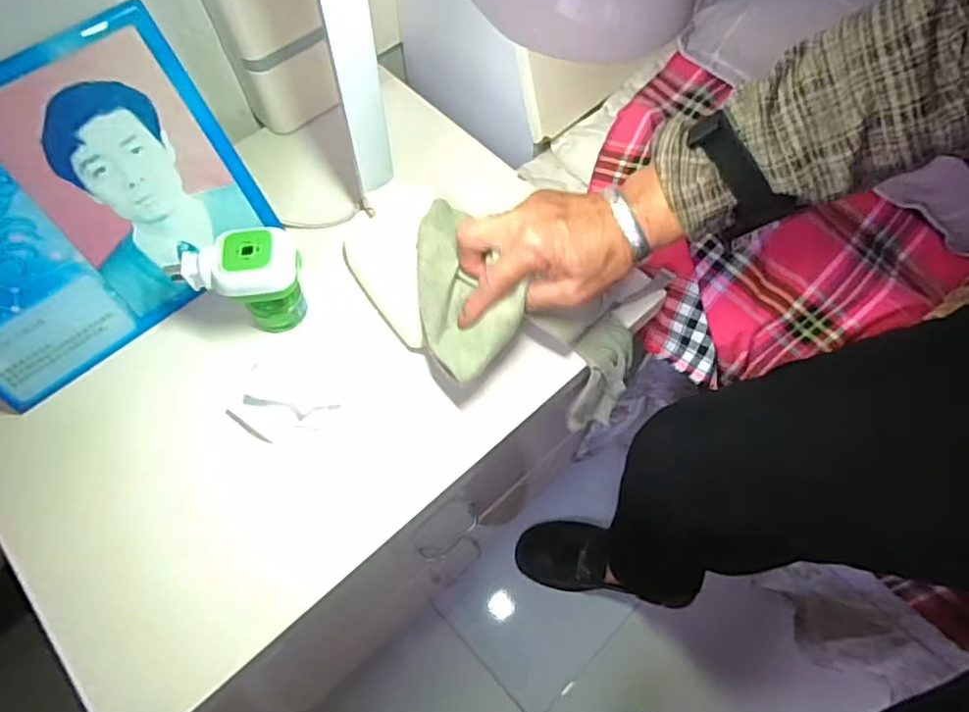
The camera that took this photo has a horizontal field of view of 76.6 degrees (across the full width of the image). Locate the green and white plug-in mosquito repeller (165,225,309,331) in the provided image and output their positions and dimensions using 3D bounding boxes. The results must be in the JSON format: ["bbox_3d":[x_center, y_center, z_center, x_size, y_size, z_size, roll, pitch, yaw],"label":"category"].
[{"bbox_3d":[-0.179,-0.051,0.461,0.091,0.076,0.045,-14,63,-5],"label":"green and white plug-in mosquito repeller"}]

